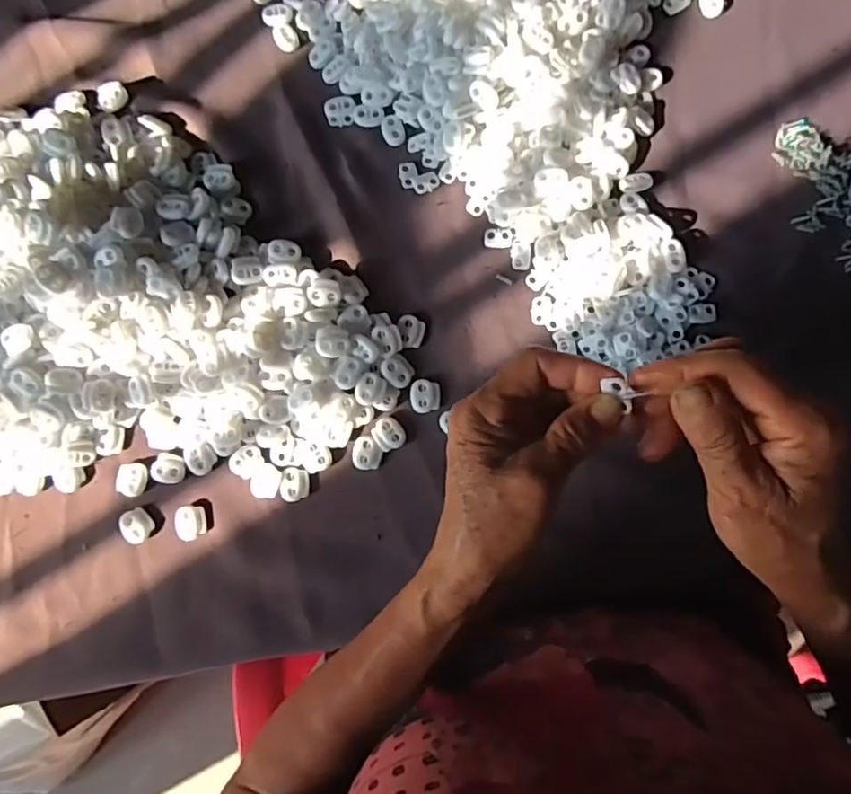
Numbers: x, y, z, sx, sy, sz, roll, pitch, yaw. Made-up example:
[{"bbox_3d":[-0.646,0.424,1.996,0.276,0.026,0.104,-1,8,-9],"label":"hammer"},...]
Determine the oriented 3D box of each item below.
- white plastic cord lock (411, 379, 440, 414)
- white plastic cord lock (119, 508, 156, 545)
[{"bbox_3d":[0.000,-0.001,0.411,0.019,0.004,0.022,-8,82,2],"label":"white plastic cord lock"},{"bbox_3d":[-0.194,0.086,0.415,0.020,0.009,0.023,-36,82,-2],"label":"white plastic cord lock"}]

